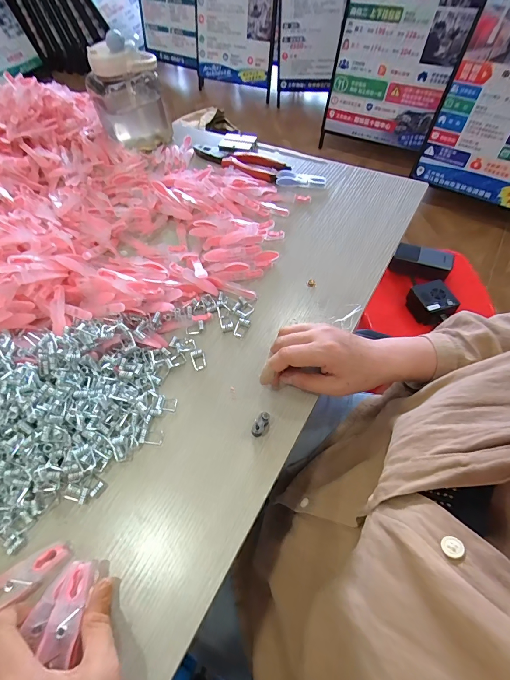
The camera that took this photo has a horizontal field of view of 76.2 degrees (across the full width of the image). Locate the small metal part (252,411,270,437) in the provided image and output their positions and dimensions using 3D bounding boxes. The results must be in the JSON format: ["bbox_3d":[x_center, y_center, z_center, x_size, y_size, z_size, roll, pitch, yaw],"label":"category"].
[{"bbox_3d":[0.007,0.083,0.322,0.011,0.015,0.026,32,66,21],"label":"small metal part"}]

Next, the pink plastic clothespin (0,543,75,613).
[{"bbox_3d":[-0.193,0.197,0.269,0.077,0.011,0.029,-34,62,-16],"label":"pink plastic clothespin"}]

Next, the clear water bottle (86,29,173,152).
[{"bbox_3d":[-0.222,-0.431,0.569,0.105,0.149,0.109,-30,61,-13],"label":"clear water bottle"}]

